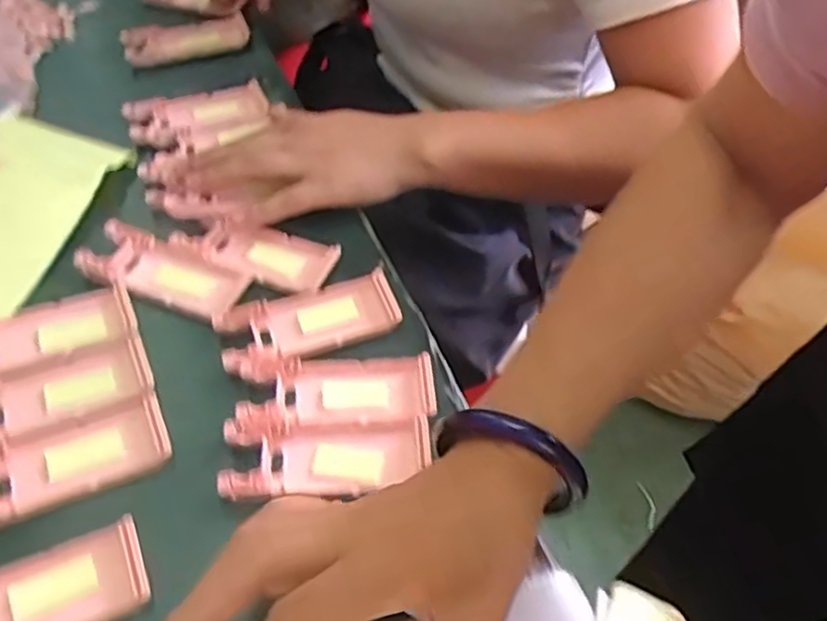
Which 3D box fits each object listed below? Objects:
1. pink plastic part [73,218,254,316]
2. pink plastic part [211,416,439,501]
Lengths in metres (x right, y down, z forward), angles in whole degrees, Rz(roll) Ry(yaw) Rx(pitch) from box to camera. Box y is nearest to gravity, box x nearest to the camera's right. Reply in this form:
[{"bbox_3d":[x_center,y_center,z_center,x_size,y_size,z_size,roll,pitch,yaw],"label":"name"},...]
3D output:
[{"bbox_3d":[-0.155,-0.027,0.431,0.100,0.016,0.039,15,50,8],"label":"pink plastic part"},{"bbox_3d":[-0.044,0.075,0.354,0.103,0.010,0.041,-1,49,-5],"label":"pink plastic part"}]

